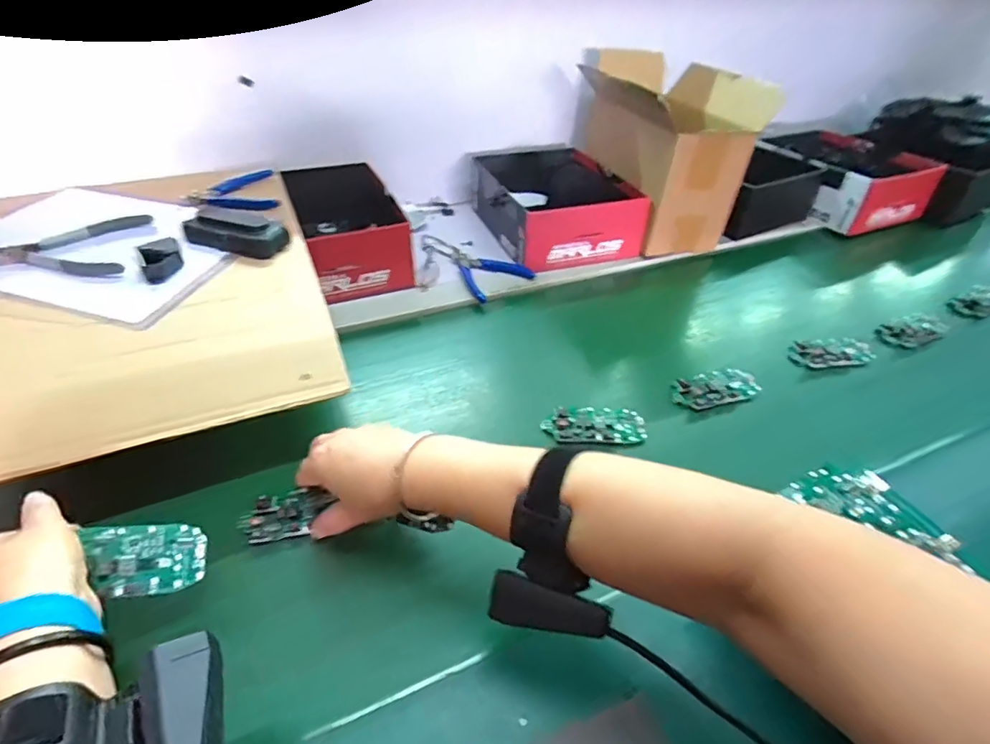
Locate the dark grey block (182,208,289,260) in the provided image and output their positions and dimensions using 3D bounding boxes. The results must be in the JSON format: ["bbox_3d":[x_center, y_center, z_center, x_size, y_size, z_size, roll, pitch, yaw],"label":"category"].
[{"bbox_3d":[-0.282,-0.155,0.569,0.101,0.031,0.054,15,42,15],"label":"dark grey block"}]

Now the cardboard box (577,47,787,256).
[{"bbox_3d":[0.247,-0.344,0.815,0.182,0.210,0.273,-10,42,-14],"label":"cardboard box"}]

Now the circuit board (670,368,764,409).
[{"bbox_3d":[0.249,0.017,0.593,0.107,0.017,0.052,-9,42,-13],"label":"circuit board"}]

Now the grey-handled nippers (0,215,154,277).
[{"bbox_3d":[-0.451,-0.131,0.550,0.139,0.017,0.120,-6,41,-10],"label":"grey-handled nippers"}]

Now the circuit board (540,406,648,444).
[{"bbox_3d":[0.102,0.052,0.534,0.102,0.015,0.048,1,41,-2],"label":"circuit board"}]

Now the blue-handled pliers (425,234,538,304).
[{"bbox_3d":[-0.038,-0.162,0.760,0.099,0.014,0.176,-29,50,-31],"label":"blue-handled pliers"}]

